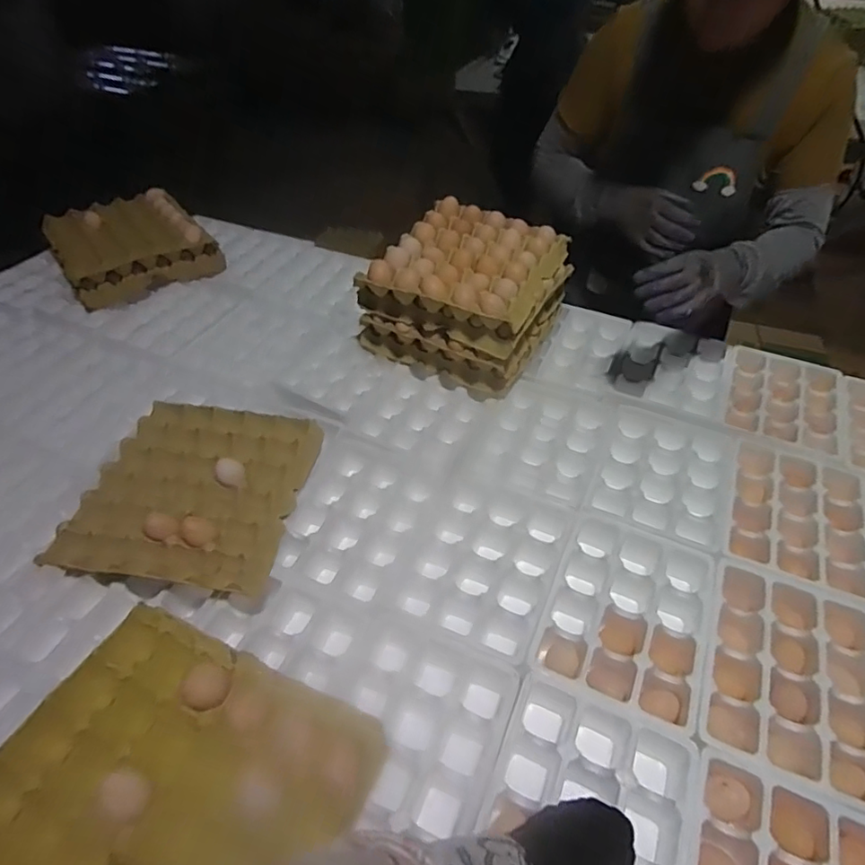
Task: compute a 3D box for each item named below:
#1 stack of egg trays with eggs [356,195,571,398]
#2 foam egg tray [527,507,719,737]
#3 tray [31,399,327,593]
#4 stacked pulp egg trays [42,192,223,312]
[{"bbox_3d":[0.062,-0.244,0.990,0.286,0.191,0.285,22,49,20],"label":"stack of egg trays with eggs"},{"bbox_3d":[0.240,0.232,0.694,0.181,0.052,0.246,20,50,17],"label":"foam egg tray"},{"bbox_3d":[-0.328,0.082,0.769,0.282,0.051,0.290,6,45,5],"label":"tray"},{"bbox_3d":[-0.665,-0.414,1.217,0.295,0.110,0.300,-29,52,-26],"label":"stacked pulp egg trays"}]

